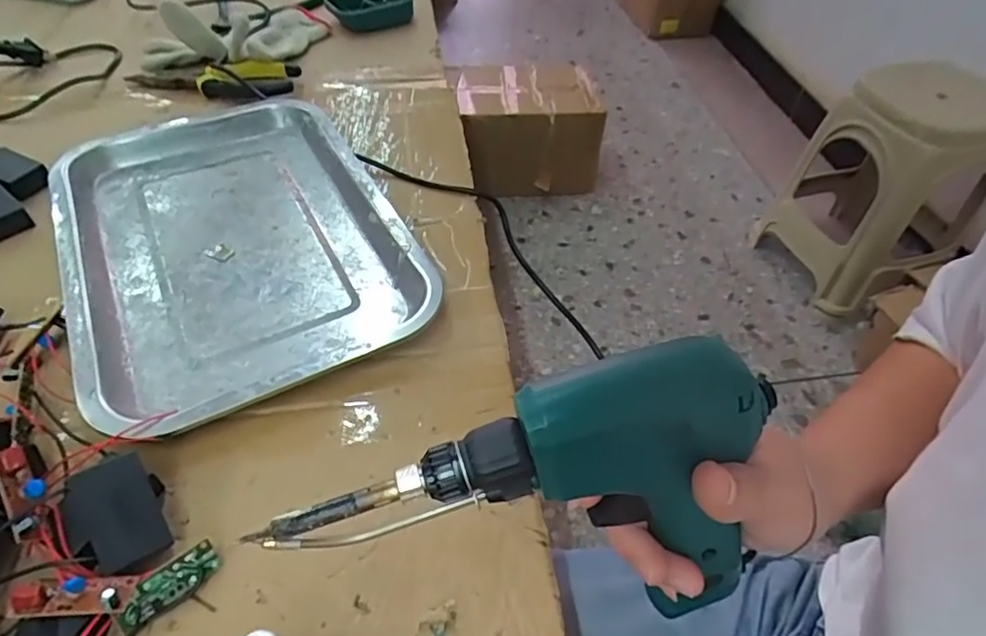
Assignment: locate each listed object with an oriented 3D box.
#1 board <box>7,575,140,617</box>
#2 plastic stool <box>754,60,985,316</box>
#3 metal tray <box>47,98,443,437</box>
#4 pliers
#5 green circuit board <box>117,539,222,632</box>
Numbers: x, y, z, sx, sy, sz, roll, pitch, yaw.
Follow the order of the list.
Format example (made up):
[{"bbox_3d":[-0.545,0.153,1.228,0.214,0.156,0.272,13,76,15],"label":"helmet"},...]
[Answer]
[{"bbox_3d":[-0.174,0.114,0.246,0.044,0.013,0.016,4,47,-18],"label":"board"},{"bbox_3d":[0.899,-0.296,1.415,0.313,0.487,0.364,-11,50,-11],"label":"plastic stool"},{"bbox_3d":[-0.184,-0.061,0.421,0.208,0.021,0.303,-23,53,-20],"label":"metal tray"},{"bbox_3d":[-0.266,-0.230,0.560,0.155,0.025,0.049,8,49,6],"label":"pliers"},{"bbox_3d":[-0.145,0.120,0.266,0.043,0.020,0.004,-34,17,-36],"label":"green circuit board"}]

